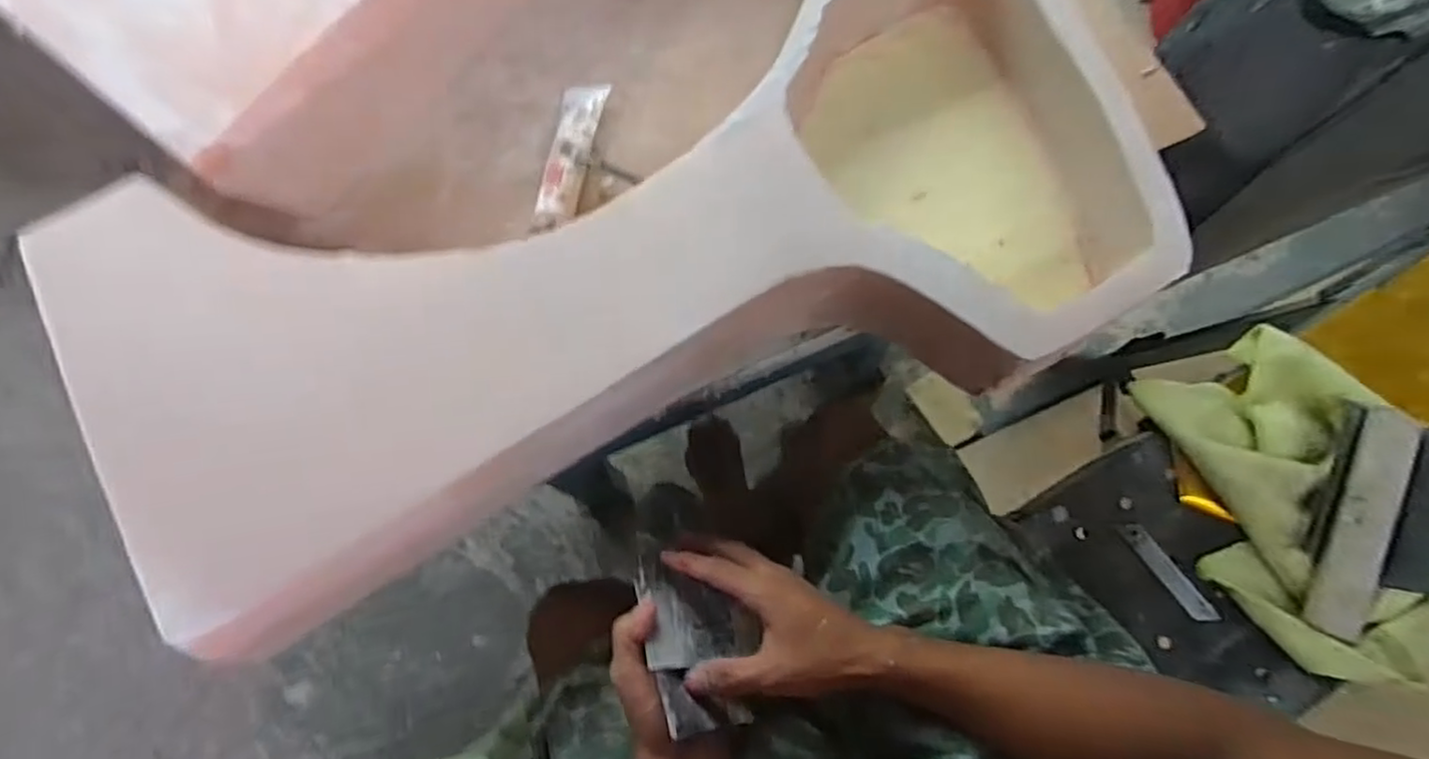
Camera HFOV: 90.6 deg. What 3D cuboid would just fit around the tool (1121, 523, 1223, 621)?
[{"bbox_3d":[0.399,0.170,0.622,0.017,0.004,0.099,-43,72,20],"label":"tool"}]

